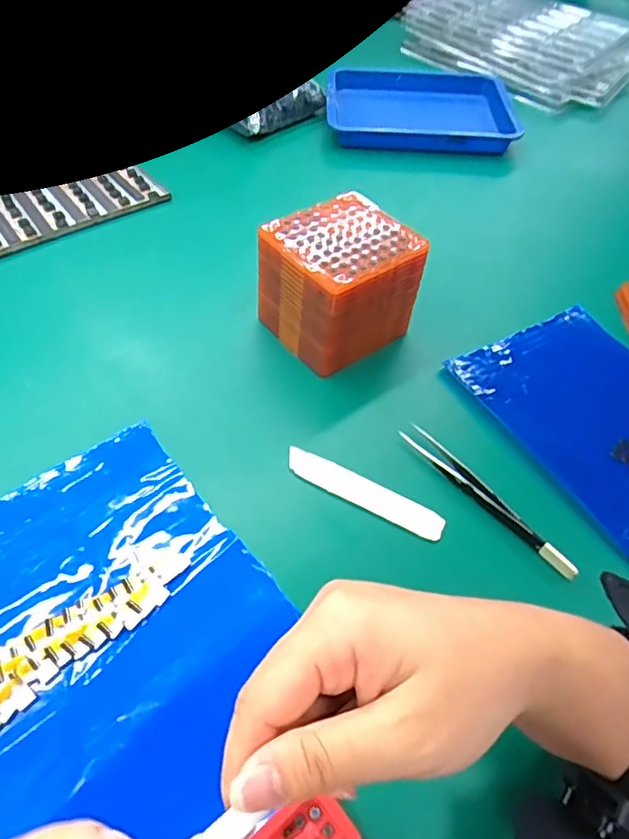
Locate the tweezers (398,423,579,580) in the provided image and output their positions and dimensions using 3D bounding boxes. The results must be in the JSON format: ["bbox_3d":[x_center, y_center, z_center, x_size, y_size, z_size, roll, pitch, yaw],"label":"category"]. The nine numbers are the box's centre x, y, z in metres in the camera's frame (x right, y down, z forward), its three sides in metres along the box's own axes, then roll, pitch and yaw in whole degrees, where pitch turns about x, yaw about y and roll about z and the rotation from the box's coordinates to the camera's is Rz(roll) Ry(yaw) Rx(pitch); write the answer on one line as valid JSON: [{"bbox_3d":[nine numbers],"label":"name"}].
[{"bbox_3d":[0.102,0.046,0.337,0.014,0.012,0.128,-31,60,-24],"label":"tweezers"}]

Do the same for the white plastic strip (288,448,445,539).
[{"bbox_3d":[0.030,0.045,0.338,0.102,0.004,0.018,24,55,15],"label":"white plastic strip"}]

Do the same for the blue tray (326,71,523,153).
[{"bbox_3d":[0.122,-0.362,0.655,0.214,0.035,0.167,4,52,0],"label":"blue tray"}]

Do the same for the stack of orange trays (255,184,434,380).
[{"bbox_3d":[0.019,-0.099,0.404,0.094,0.079,0.086,-32,60,-24],"label":"stack of orange trays"}]

